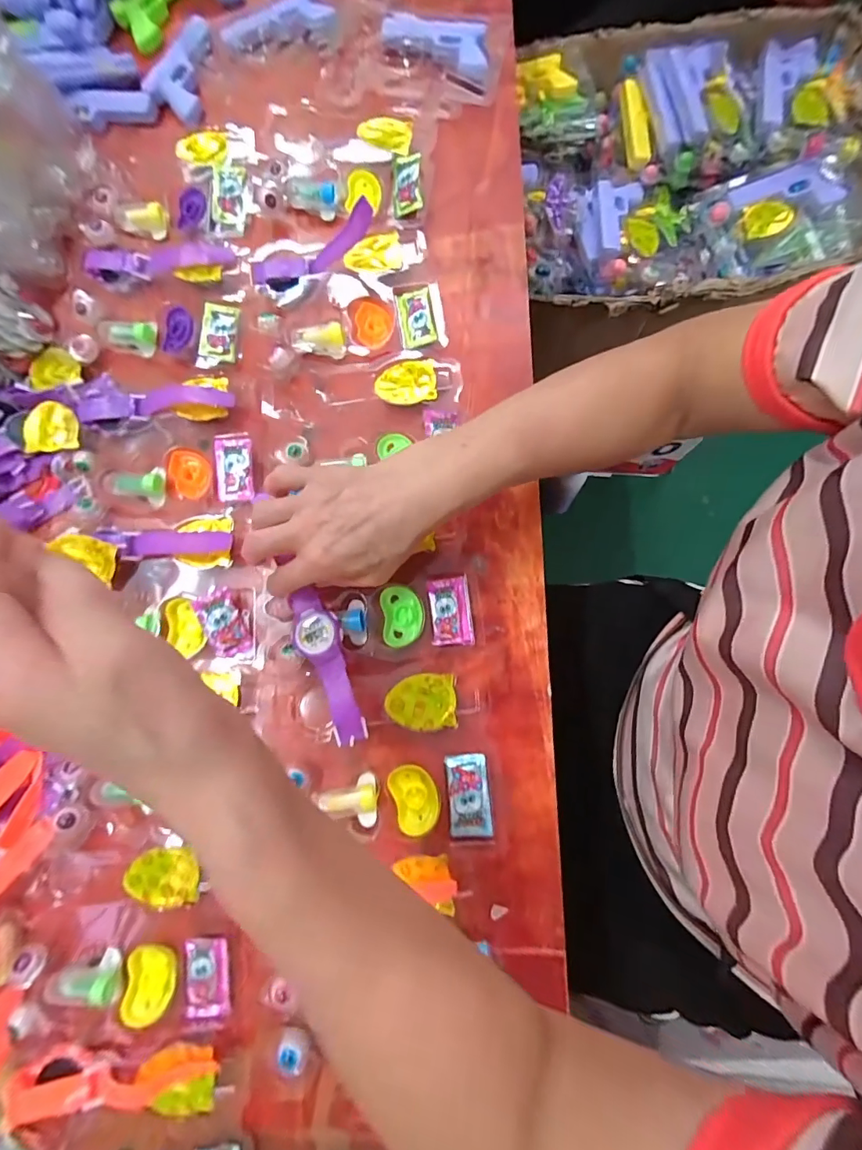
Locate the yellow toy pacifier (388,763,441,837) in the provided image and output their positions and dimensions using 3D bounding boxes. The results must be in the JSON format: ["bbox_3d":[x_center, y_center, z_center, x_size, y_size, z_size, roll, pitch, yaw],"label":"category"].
[{"bbox_3d":[-0.011,0.162,0.336,0.032,0.009,0.047,-17,80,-2],"label":"yellow toy pacifier"}]

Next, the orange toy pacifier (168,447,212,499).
[{"bbox_3d":[-0.207,-0.088,0.395,0.031,0.008,0.046,-27,80,-4],"label":"orange toy pacifier"}]

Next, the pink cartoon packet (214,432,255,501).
[{"bbox_3d":[-0.169,-0.092,0.394,0.033,0.005,0.059,-7,80,0],"label":"pink cartoon packet"}]

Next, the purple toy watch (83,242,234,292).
[{"bbox_3d":[-0.253,-0.292,0.428,0.134,0.011,0.032,-2,80,1],"label":"purple toy watch"}]

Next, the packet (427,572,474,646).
[{"bbox_3d":[0.015,0.029,0.366,0.032,0.012,0.053,-5,80,0],"label":"packet"}]

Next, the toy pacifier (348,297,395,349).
[{"bbox_3d":[-0.052,-0.223,0.407,0.038,0.005,0.049,-9,80,-1],"label":"toy pacifier"}]

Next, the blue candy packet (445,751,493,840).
[{"bbox_3d":[0.027,0.160,0.336,0.029,0.010,0.055,-5,80,0],"label":"blue candy packet"}]

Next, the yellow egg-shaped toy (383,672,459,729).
[{"bbox_3d":[-0.007,0.096,0.350,0.051,0.011,0.040,-5,80,0],"label":"yellow egg-shaped toy"}]

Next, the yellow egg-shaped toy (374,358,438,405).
[{"bbox_3d":[-0.021,-0.164,0.397,0.051,0.009,0.040,-10,80,-1],"label":"yellow egg-shaped toy"}]

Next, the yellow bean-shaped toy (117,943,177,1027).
[{"bbox_3d":[-0.200,0.287,0.328,0.033,0.017,0.046,5,80,2],"label":"yellow bean-shaped toy"}]

